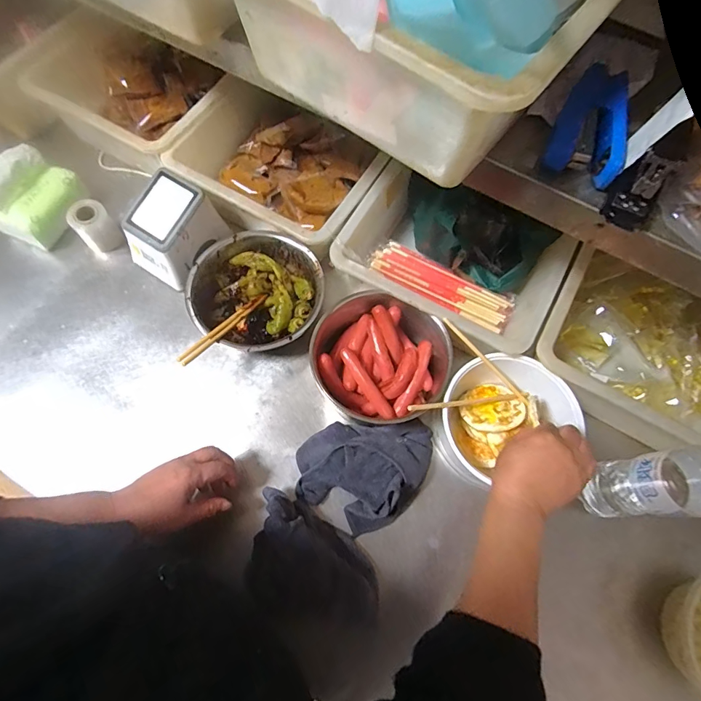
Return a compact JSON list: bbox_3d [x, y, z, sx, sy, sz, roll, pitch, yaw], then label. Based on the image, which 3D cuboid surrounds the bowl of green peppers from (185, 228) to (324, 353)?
[{"bbox_3d":[-0.130,-0.081,0.609,0.176,0.064,0.175,1,69,-2],"label":"bowl of green peppers"}]

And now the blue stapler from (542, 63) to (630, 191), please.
[{"bbox_3d":[0.205,-0.194,0.364,0.057,0.023,0.104,17,69,4],"label":"blue stapler"}]

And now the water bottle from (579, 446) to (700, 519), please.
[{"bbox_3d":[0.331,0.144,0.454,0.069,0.222,0.067,-8,69,-5],"label":"water bottle"}]

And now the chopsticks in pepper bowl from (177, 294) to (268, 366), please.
[{"bbox_3d":[-0.164,-0.035,0.569,0.016,0.015,0.174,29,43,9],"label":"chopsticks in pepper bowl"}]

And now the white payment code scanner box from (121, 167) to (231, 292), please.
[{"bbox_3d":[-0.257,-0.167,0.620,0.114,0.098,0.124,39,72,12],"label":"white payment code scanner box"}]

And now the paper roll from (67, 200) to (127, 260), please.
[{"bbox_3d":[-0.383,-0.185,0.646,0.052,0.069,0.054,1,69,-2],"label":"paper roll"}]

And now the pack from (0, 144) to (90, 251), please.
[{"bbox_3d":[-0.470,-0.226,0.636,0.092,0.099,0.128,30,70,9],"label":"pack"}]

